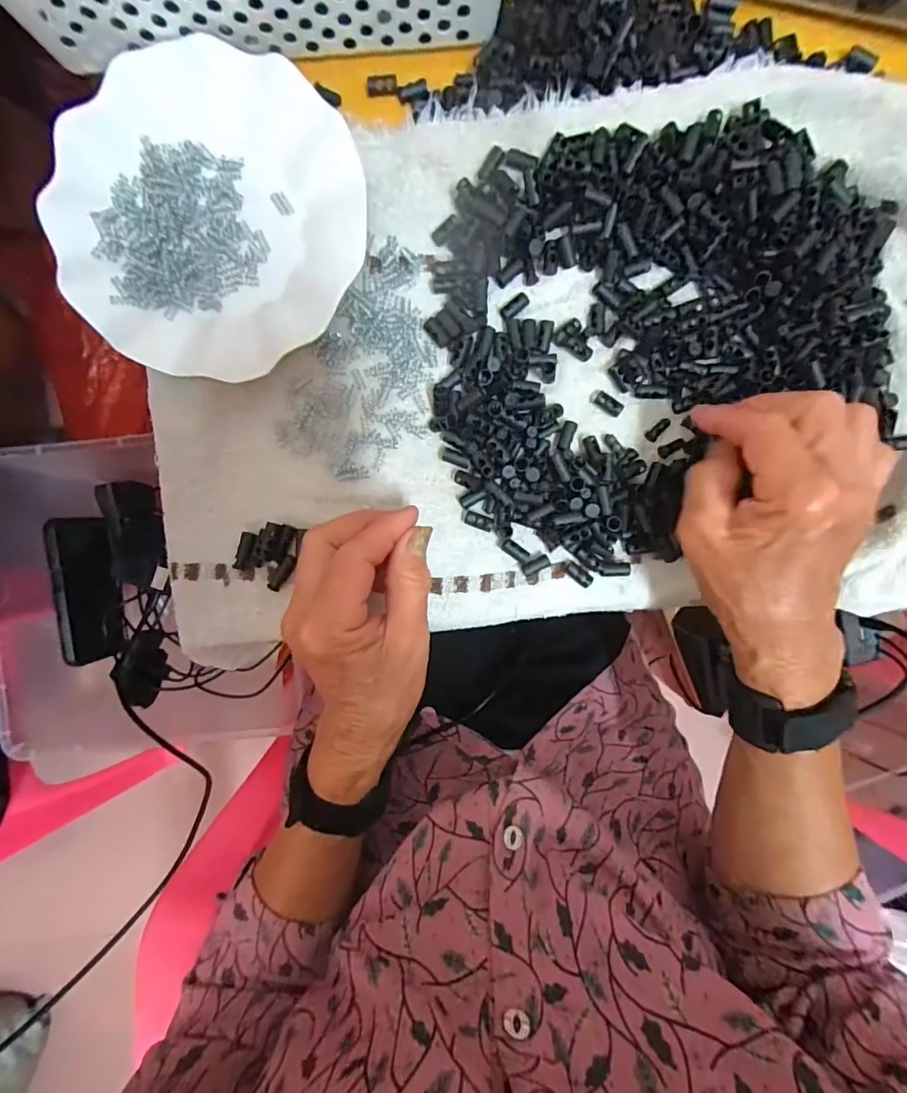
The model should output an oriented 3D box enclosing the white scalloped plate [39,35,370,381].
[{"bbox_3d":[-0.143,-0.195,0.290,0.174,0.021,0.179,0,96,0],"label":"white scalloped plate"}]

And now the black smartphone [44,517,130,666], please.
[{"bbox_3d":[-0.417,0.049,0.559,0.008,0.066,0.162,0,95,29],"label":"black smartphone"}]

